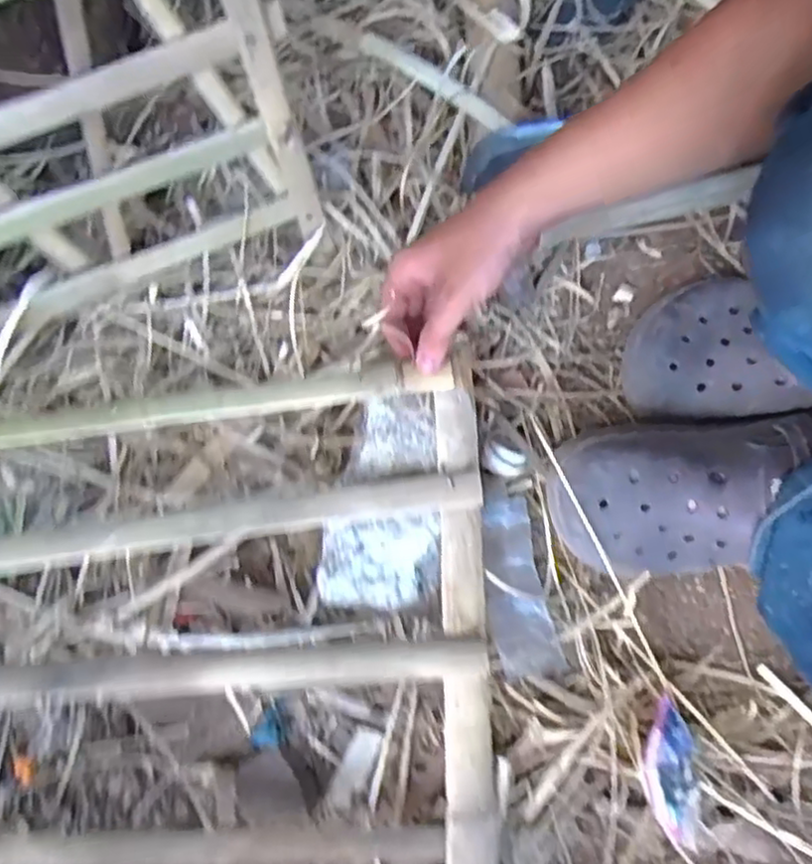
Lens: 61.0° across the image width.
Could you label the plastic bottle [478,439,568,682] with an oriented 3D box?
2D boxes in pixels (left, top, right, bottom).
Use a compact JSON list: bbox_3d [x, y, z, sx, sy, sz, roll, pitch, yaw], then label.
[{"bbox_3d":[0.076,0.087,0.500,0.043,0.037,0.168,-7,77,-2],"label":"plastic bottle"}]

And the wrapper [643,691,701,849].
[{"bbox_3d":[0.180,0.229,0.468,0.040,0.029,0.090,0,77,-1],"label":"wrapper"}]

